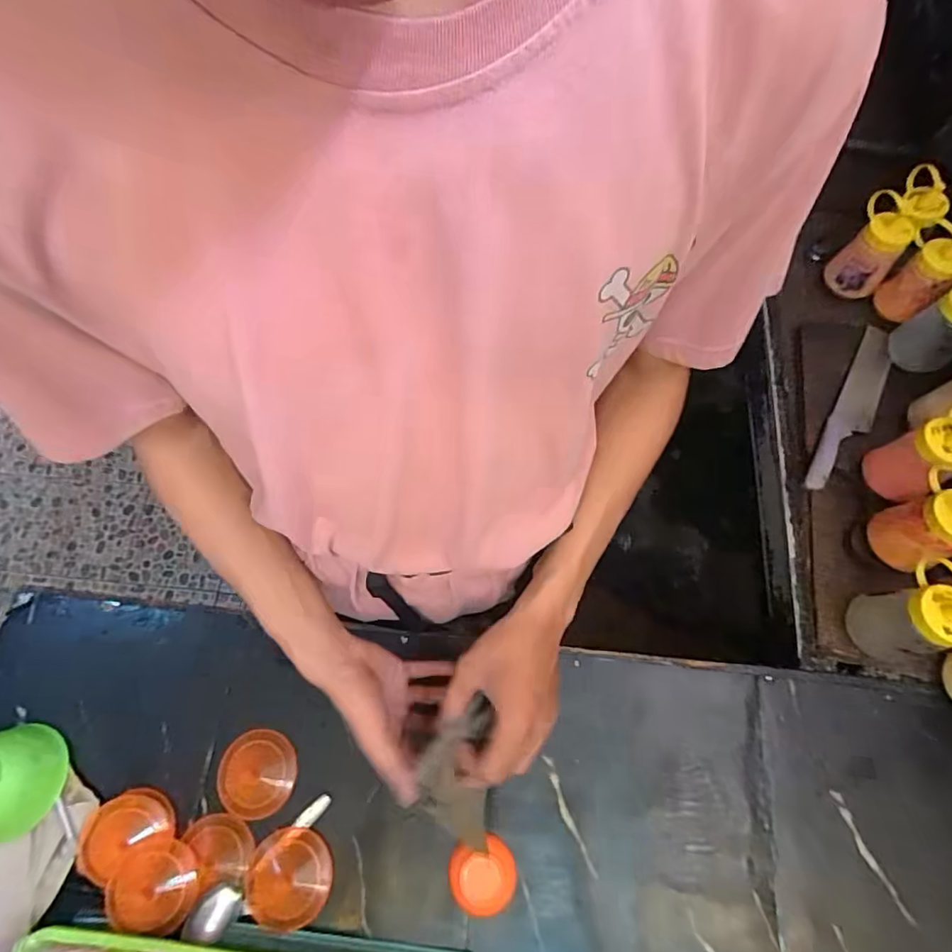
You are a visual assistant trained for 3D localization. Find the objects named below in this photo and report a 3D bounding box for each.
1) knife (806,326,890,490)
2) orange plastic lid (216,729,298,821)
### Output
[{"bbox_3d":[0.499,-0.091,0.685,0.047,0.013,0.275,30,71,14],"label":"knife"},{"bbox_3d":[-0.237,0.320,0.560,0.081,0.010,0.082,-1,67,2],"label":"orange plastic lid"}]

